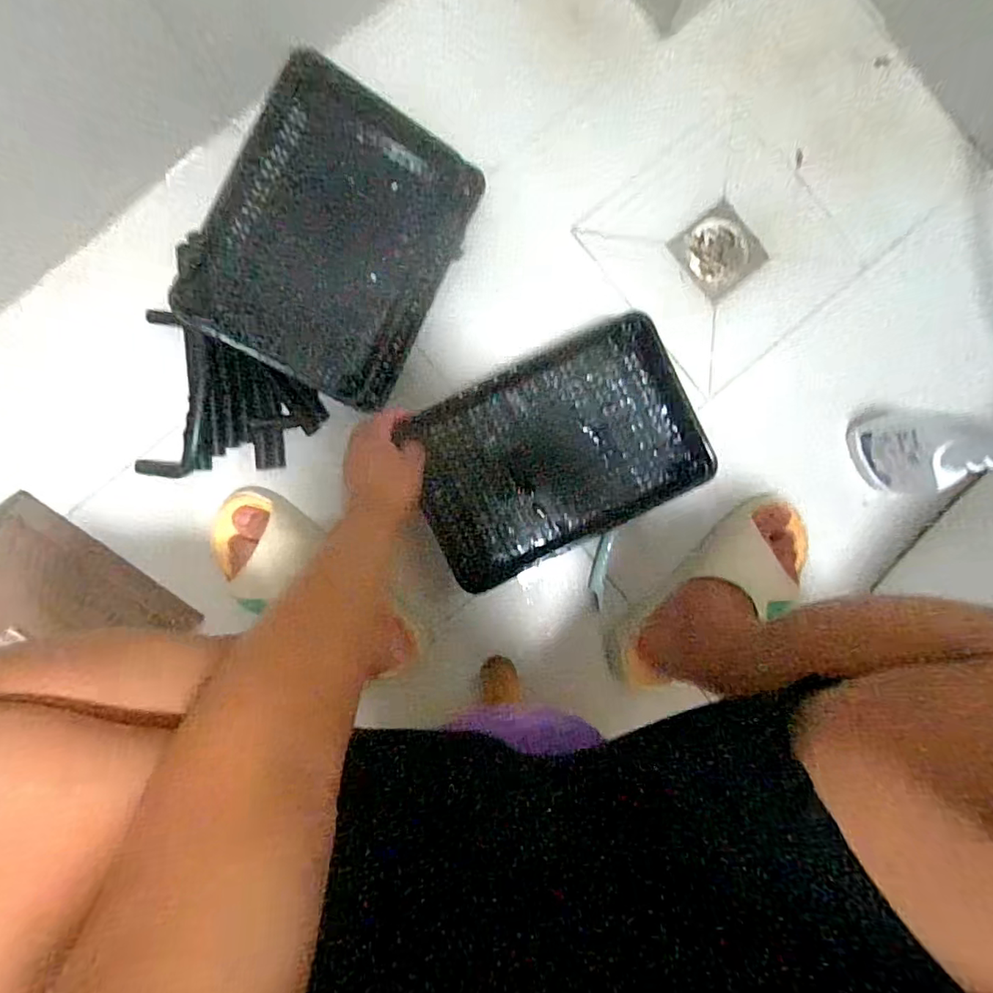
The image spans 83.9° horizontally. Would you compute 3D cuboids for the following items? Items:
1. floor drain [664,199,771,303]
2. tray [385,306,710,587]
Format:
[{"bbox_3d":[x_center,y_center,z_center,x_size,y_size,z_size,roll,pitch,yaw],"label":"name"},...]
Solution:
[{"bbox_3d":[0.295,-0.325,0.727,0.100,0.010,0.100,-40,93,-2],"label":"floor drain"},{"bbox_3d":[0.069,-0.053,0.652,0.331,0.039,0.223,-26,92,-3],"label":"tray"}]

